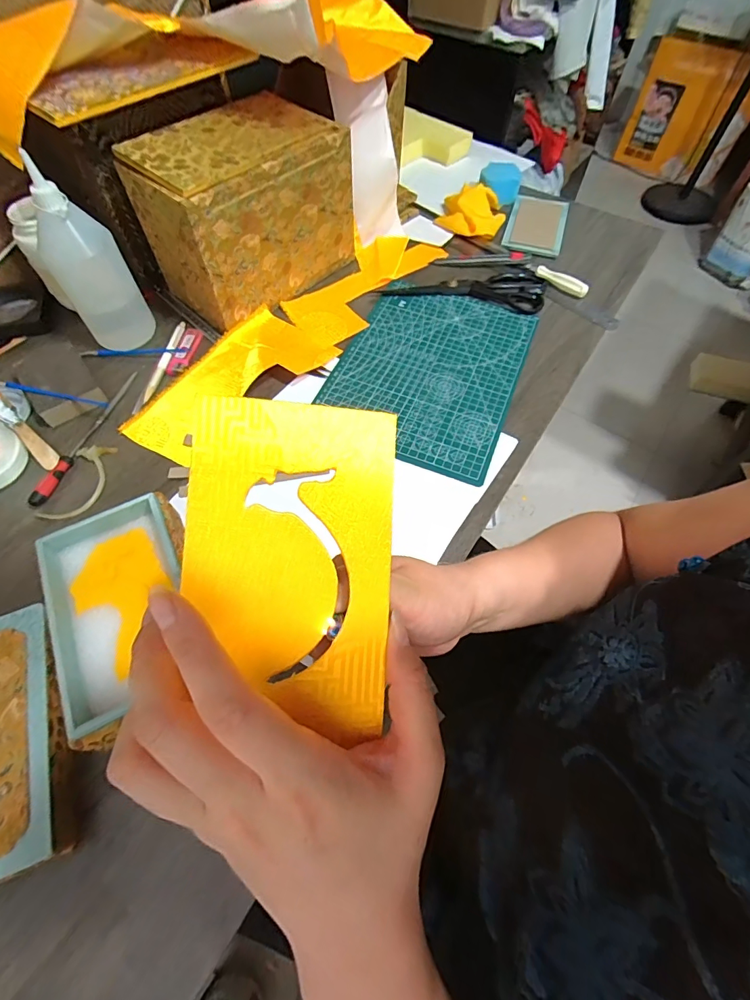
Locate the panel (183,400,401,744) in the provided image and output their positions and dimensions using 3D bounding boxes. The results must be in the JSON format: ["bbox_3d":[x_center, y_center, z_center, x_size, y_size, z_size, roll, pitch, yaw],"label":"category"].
[{"bbox_3d":[-0.036,0.029,0.189,0.088,0.004,0.143,3,87,-11],"label":"panel"}]

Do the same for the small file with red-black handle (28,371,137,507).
[{"bbox_3d":[-0.319,-0.075,0.473,0.016,0.012,0.189,13,61,6],"label":"small file with red-black handle"}]

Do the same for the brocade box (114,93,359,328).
[{"bbox_3d":[-0.159,-0.369,0.552,0.136,0.170,0.235,38,67,19],"label":"brocade box"}]

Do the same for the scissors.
[{"bbox_3d":[0.125,-0.307,0.614,0.229,0.009,0.081,9,61,4],"label":"scissors"}]

